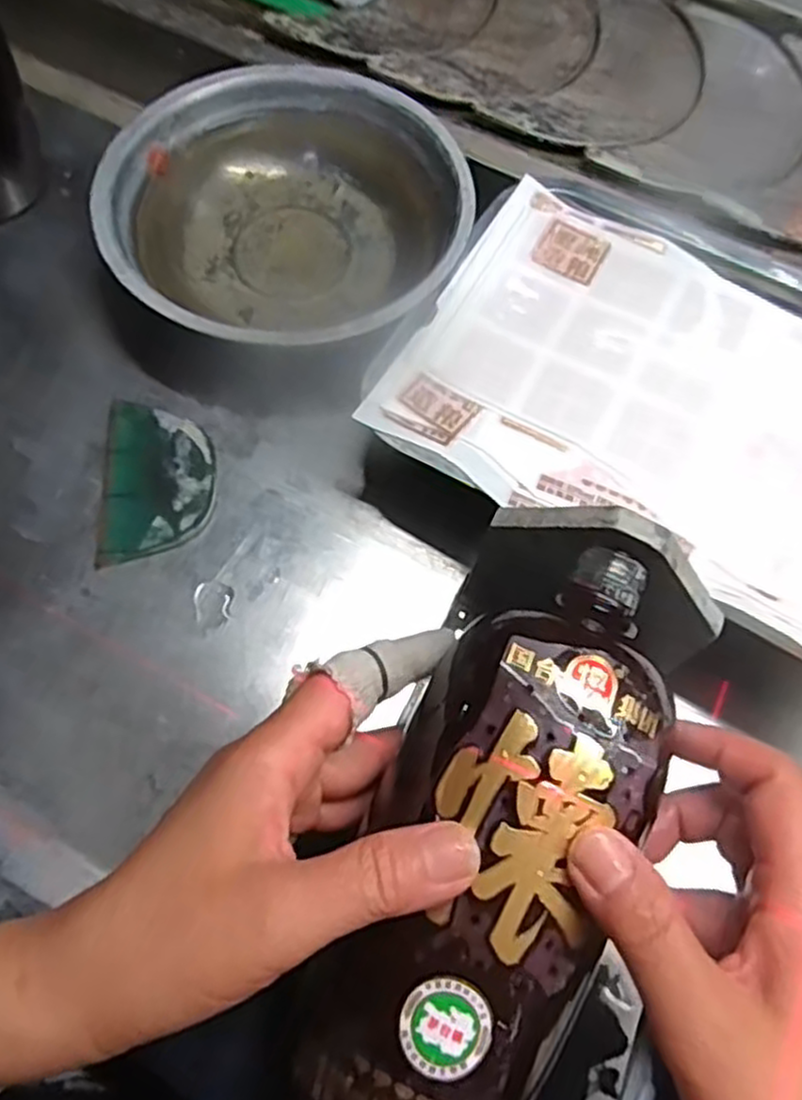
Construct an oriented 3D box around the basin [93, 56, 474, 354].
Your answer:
[{"bbox_3d":[-0.066,-0.193,0.443,0.200,0.057,0.200,1,69,-2],"label":"basin"}]

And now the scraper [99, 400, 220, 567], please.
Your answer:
[{"bbox_3d":[-0.128,-0.038,0.401,0.057,0.008,0.092,-3,68,1],"label":"scraper"}]

